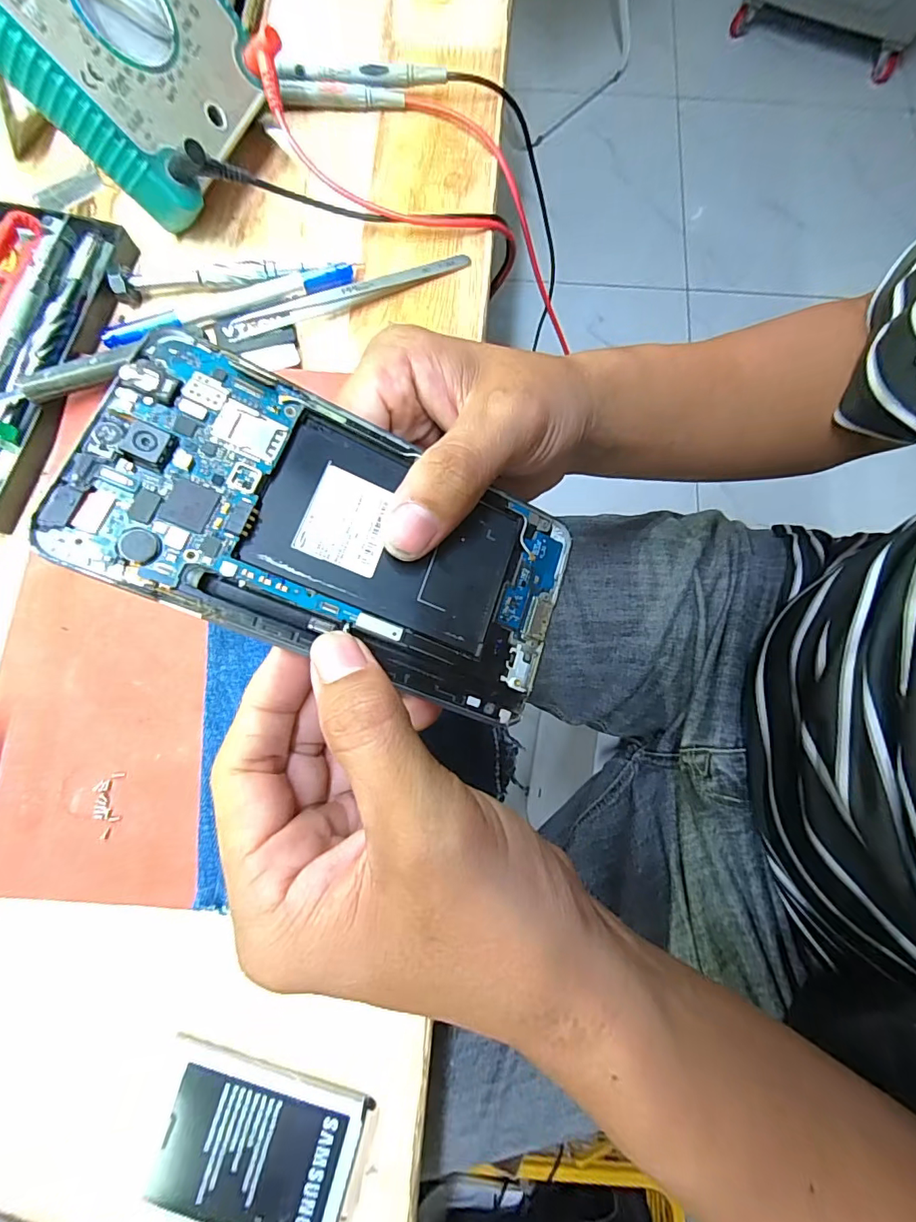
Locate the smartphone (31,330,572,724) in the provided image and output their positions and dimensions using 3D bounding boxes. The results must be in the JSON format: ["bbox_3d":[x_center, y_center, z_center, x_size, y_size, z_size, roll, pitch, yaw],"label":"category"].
[{"bbox_3d":[-0.035,-0.023,0.156,0.147,0.007,0.075,23,76,-16],"label":"smartphone"}]

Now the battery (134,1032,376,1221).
[{"bbox_3d":[-0.075,0.193,0.177,0.074,0.008,0.052,18,78,4],"label":"battery"}]

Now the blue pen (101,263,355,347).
[{"bbox_3d":[-0.118,-0.161,0.259,0.130,0.006,0.012,-21,78,-5],"label":"blue pen"}]

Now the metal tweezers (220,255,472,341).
[{"bbox_3d":[-0.057,-0.168,0.263,0.136,0.009,0.014,-22,78,-5],"label":"metal tweezers"}]

